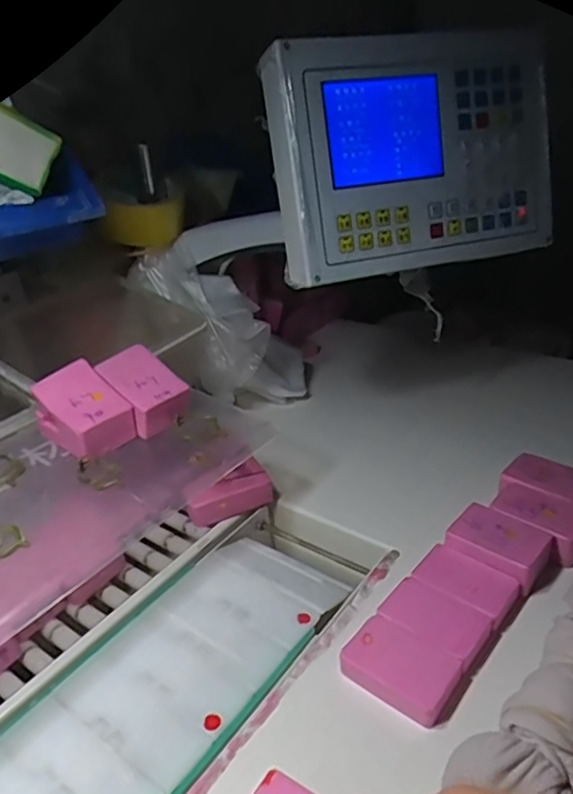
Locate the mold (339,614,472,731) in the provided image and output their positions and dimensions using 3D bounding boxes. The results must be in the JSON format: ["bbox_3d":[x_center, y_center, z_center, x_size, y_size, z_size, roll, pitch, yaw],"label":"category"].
[{"bbox_3d":[0.076,0.177,0.392,0.071,0.023,0.048,20,36,35],"label":"mold"}]

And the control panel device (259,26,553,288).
[{"bbox_3d":[0.114,-0.210,0.521,0.250,0.185,0.044,-12,12,-16],"label":"control panel device"}]

